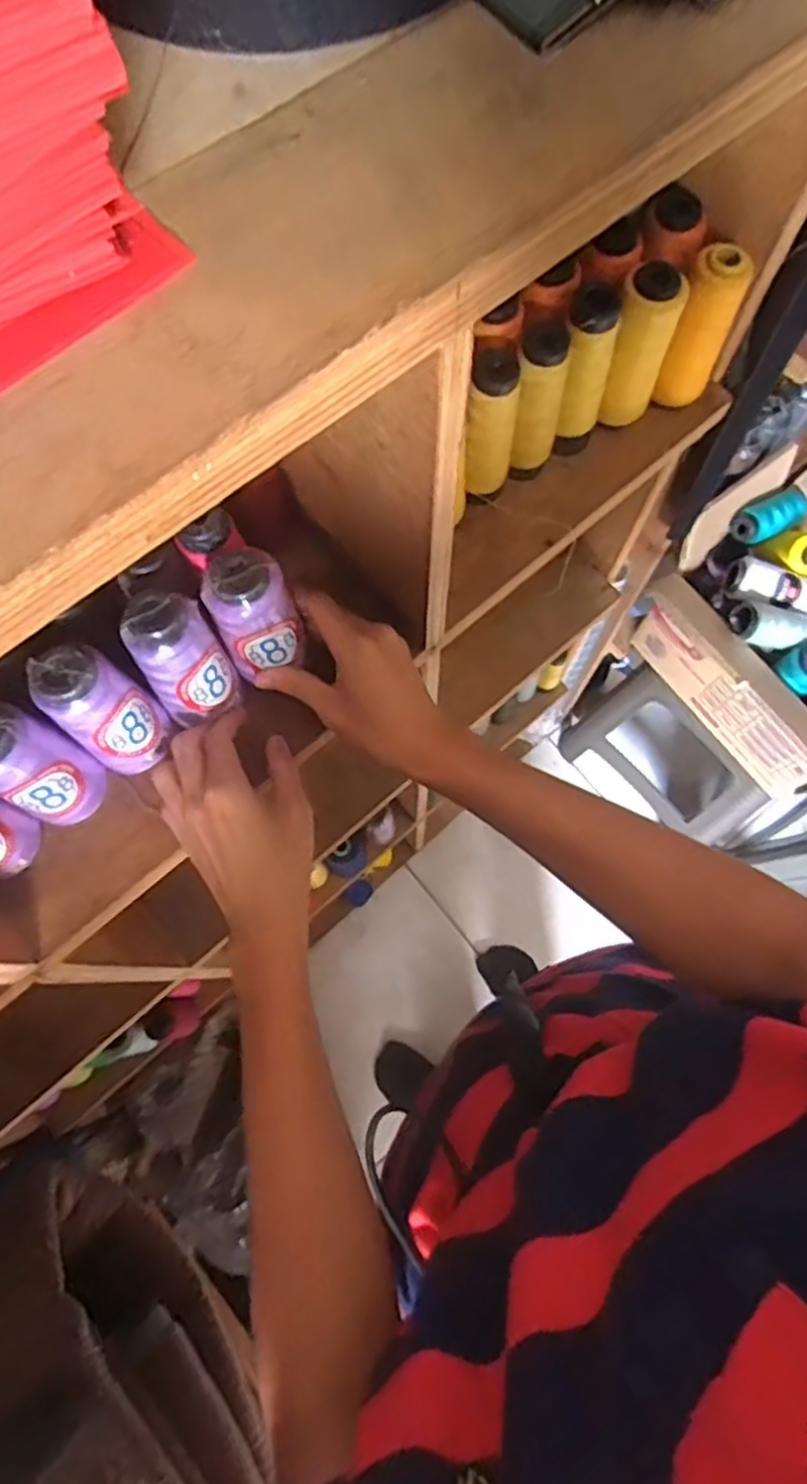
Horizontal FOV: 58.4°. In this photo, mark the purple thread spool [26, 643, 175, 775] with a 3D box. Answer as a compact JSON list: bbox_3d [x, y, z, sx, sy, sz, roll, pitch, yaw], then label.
[{"bbox_3d":[-0.176,-0.019,0.427,0.046,0.101,0.046,0,73,0],"label":"purple thread spool"}]

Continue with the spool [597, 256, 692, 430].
[{"bbox_3d":[0.167,-0.276,0.514,0.045,0.106,0.041,22,74,7],"label":"spool"}]

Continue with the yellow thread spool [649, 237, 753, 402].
[{"bbox_3d":[0.211,-0.291,0.516,0.041,0.105,0.037,22,74,7],"label":"yellow thread spool"}]

